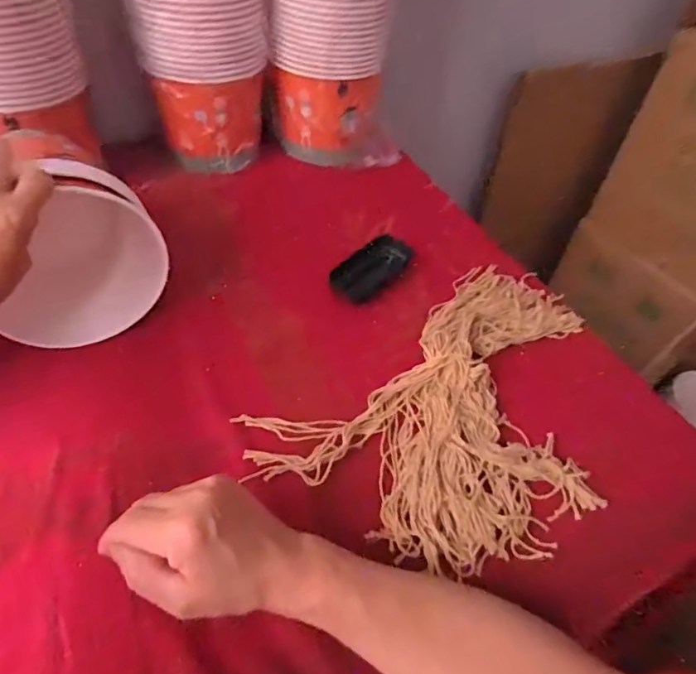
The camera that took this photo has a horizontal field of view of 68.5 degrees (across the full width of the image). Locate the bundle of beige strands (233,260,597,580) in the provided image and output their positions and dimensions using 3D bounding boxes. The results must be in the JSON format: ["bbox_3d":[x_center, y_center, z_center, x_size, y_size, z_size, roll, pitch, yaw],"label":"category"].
[{"bbox_3d":[0.122,0.066,0.486,0.367,0.049,0.237,-32,58,-28],"label":"bundle of beige strands"}]

